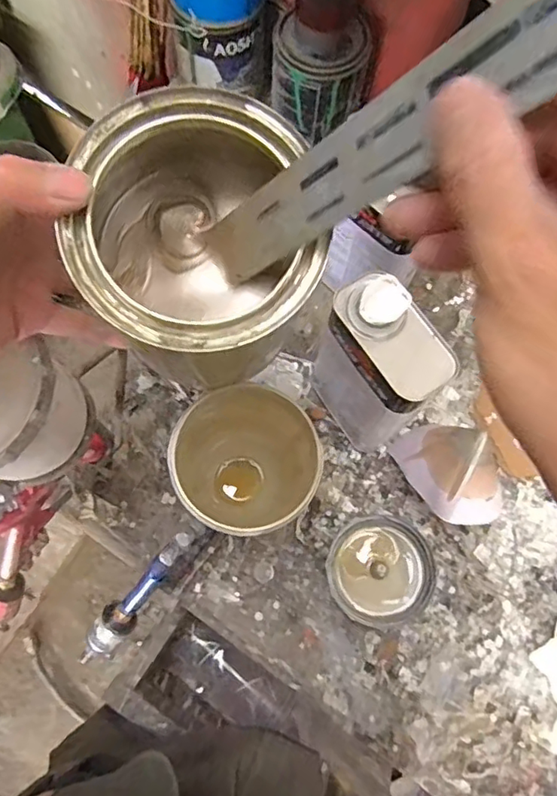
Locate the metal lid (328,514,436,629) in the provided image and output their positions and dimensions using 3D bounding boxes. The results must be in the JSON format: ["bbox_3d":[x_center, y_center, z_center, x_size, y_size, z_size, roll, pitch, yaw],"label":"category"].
[{"bbox_3d":[0.102,0.172,0.548,0.102,0.030,0.102,0,75,-1],"label":"metal lid"}]

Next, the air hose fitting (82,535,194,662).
[{"bbox_3d":[-0.141,0.197,0.521,0.034,0.239,0.036,42,37,9],"label":"air hose fitting"}]

